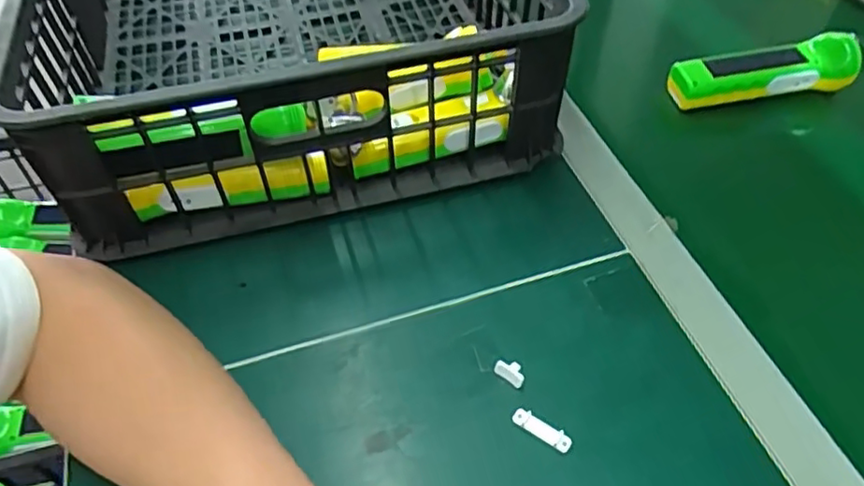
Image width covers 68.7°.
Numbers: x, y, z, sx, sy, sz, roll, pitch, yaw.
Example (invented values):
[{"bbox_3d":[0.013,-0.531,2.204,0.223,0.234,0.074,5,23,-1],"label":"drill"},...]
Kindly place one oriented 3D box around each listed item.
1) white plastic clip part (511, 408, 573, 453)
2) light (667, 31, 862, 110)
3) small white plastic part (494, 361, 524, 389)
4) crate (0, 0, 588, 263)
[{"bbox_3d":[0.066,0.113,0.382,0.038,0.008,0.010,27,57,22],"label":"white plastic clip part"},{"bbox_3d":[0.305,-0.160,0.584,0.178,0.033,0.044,-7,51,-3],"label":"light"},{"bbox_3d":[0.050,0.082,0.403,0.020,0.008,0.013,29,57,24],"label":"small white plastic part"},{"bbox_3d":[-0.156,-0.274,0.620,0.394,0.163,0.559,-12,51,-8],"label":"crate"}]

